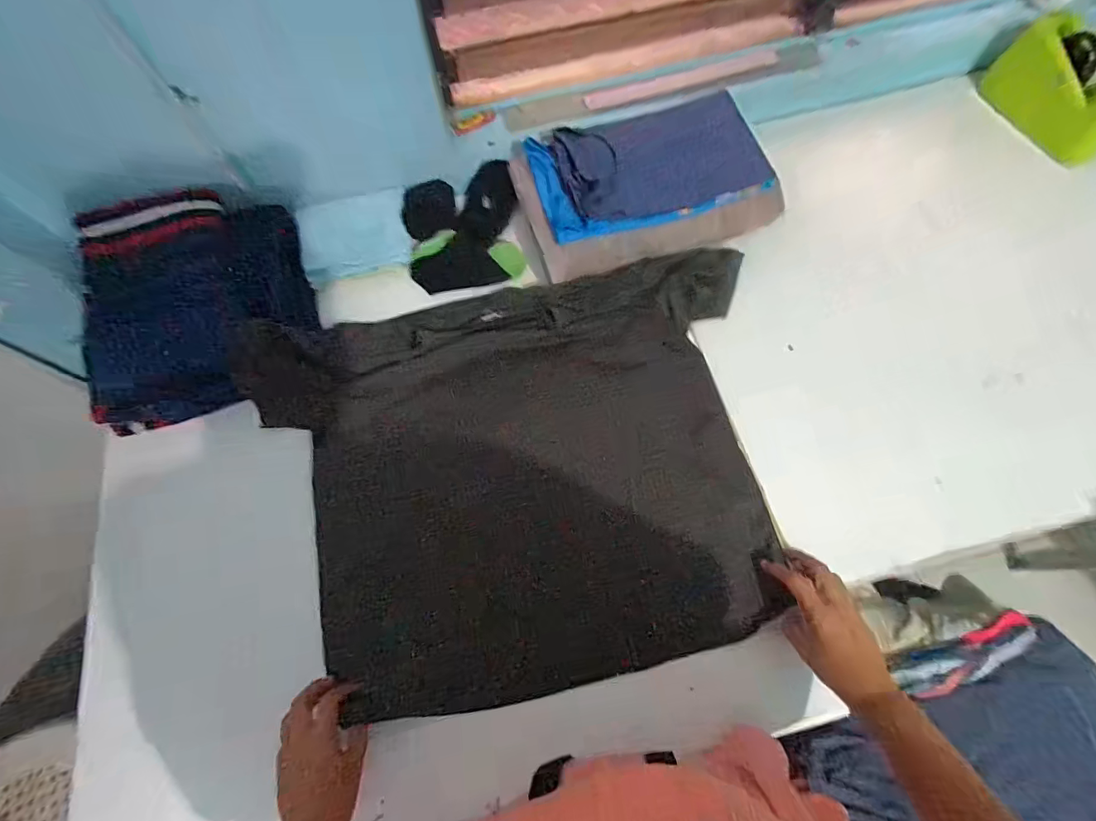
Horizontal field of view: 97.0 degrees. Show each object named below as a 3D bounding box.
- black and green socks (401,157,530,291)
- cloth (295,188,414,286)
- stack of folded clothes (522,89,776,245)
[{"bbox_3d":[-0.128,-0.279,0.734,0.164,0.050,0.204,-8,68,0],"label":"black and green socks"},{"bbox_3d":[-0.284,-0.260,0.713,0.154,0.017,0.118,-17,85,-14],"label":"cloth"},{"bbox_3d":[0.133,-0.340,0.658,0.298,0.037,0.178,-16,68,-3],"label":"stack of folded clothes"}]

